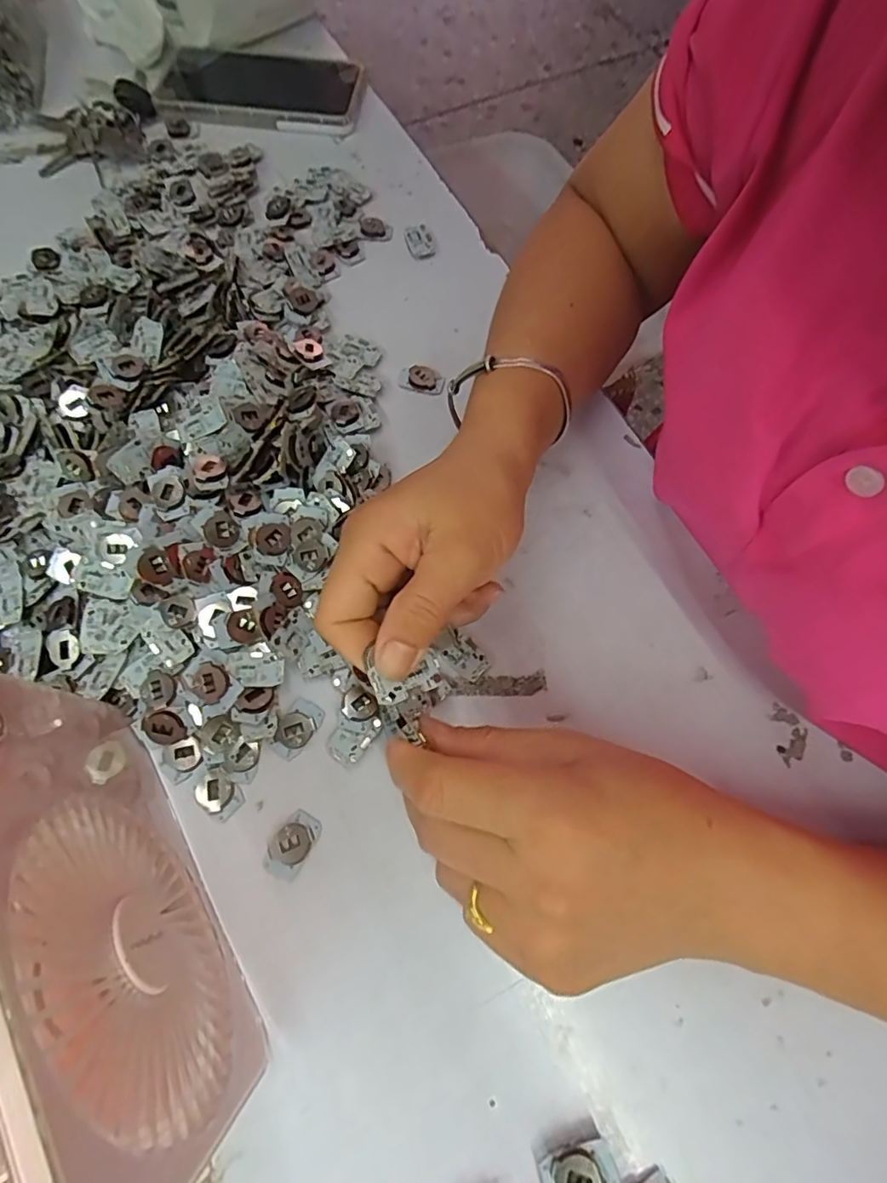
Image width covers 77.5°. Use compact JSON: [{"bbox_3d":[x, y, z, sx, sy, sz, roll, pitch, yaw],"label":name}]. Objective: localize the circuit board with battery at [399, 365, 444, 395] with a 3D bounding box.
[{"bbox_3d":[-0.015,-0.142,0.369,0.029,0.005,0.019,9,69,2],"label":"circuit board with battery"}]

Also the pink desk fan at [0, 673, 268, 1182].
[{"bbox_3d":[-0.150,0.115,0.199,0.079,0.141,0.196,-29,73,-11],"label":"pink desk fan"}]

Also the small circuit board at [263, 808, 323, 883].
[{"bbox_3d":[-0.075,0.124,0.272,0.019,0.005,0.031,30,72,10],"label":"small circuit board"}]

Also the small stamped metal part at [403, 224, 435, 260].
[{"bbox_3d":[-0.018,-0.260,0.412,0.019,0.006,0.029,-20,71,-8],"label":"small stamped metal part"}]

